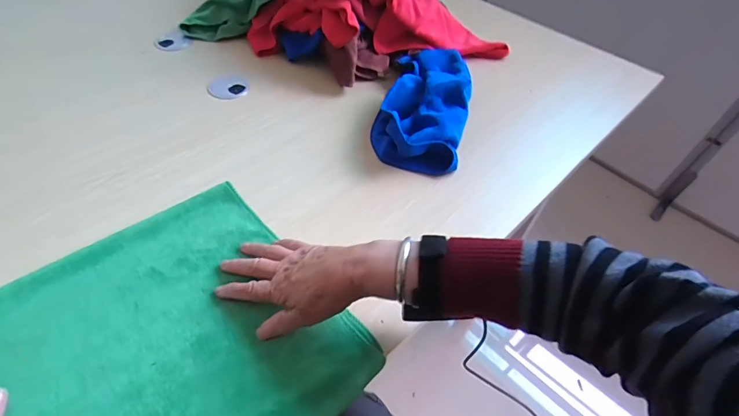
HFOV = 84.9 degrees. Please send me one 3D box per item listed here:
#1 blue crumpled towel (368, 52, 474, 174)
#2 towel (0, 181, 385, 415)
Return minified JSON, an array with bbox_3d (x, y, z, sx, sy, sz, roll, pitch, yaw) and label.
[{"bbox_3d":[0.089,-0.173,0.637,0.129,0.070,0.262,14,48,6],"label":"blue crumpled towel"},{"bbox_3d":[-0.199,0.133,0.380,0.313,0.014,0.306,-32,58,-30],"label":"towel"}]

